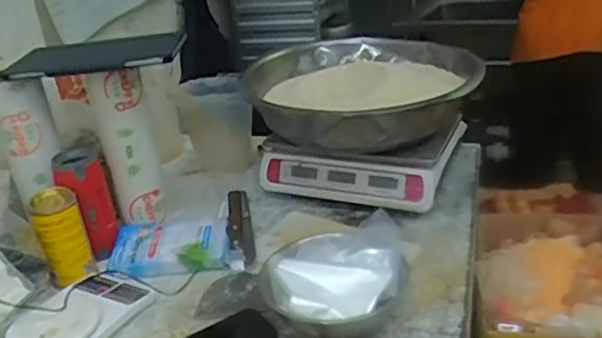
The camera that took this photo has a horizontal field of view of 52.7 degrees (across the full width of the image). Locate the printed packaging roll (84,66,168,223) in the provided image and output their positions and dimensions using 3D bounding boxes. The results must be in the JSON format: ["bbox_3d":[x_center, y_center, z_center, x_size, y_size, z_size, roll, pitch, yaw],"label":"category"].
[{"bbox_3d":[-0.289,-0.029,1.021,0.092,0.279,0.068,-13,27,-16],"label":"printed packaging roll"}]

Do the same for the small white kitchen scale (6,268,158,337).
[{"bbox_3d":[-0.313,0.203,0.853,0.132,0.038,0.205,8,29,25],"label":"small white kitchen scale"}]

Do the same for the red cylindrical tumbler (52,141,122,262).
[{"bbox_3d":[-0.353,0.048,1.010,0.069,0.165,0.080,10,29,28],"label":"red cylindrical tumbler"}]

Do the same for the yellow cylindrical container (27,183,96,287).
[{"bbox_3d":[-0.372,0.104,0.949,0.070,0.133,0.062,-18,28,-25],"label":"yellow cylindrical container"}]

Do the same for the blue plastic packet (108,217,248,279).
[{"bbox_3d":[-0.203,0.122,0.994,0.215,0.029,0.121,-4,26,2],"label":"blue plastic packet"}]

